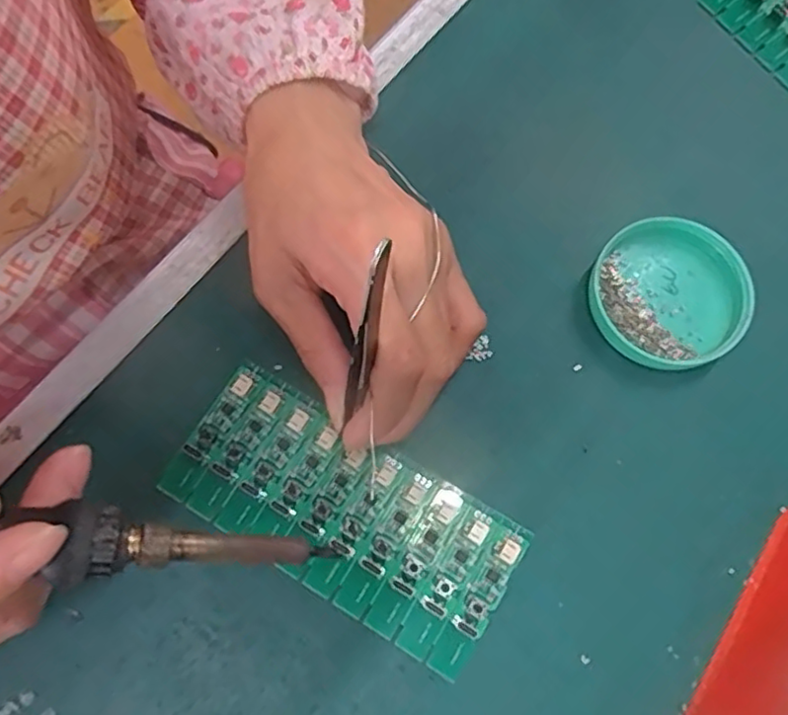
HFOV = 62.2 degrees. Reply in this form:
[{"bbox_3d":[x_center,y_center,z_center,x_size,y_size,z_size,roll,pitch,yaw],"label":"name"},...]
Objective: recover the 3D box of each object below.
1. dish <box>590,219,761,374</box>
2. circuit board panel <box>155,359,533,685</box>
[{"bbox_3d":[0.119,-0.028,0.283,0.065,0.011,0.064,0,73,-1],"label":"dish"},{"bbox_3d":[-0.020,0.060,0.258,0.135,0.006,0.061,31,75,8],"label":"circuit board panel"}]

